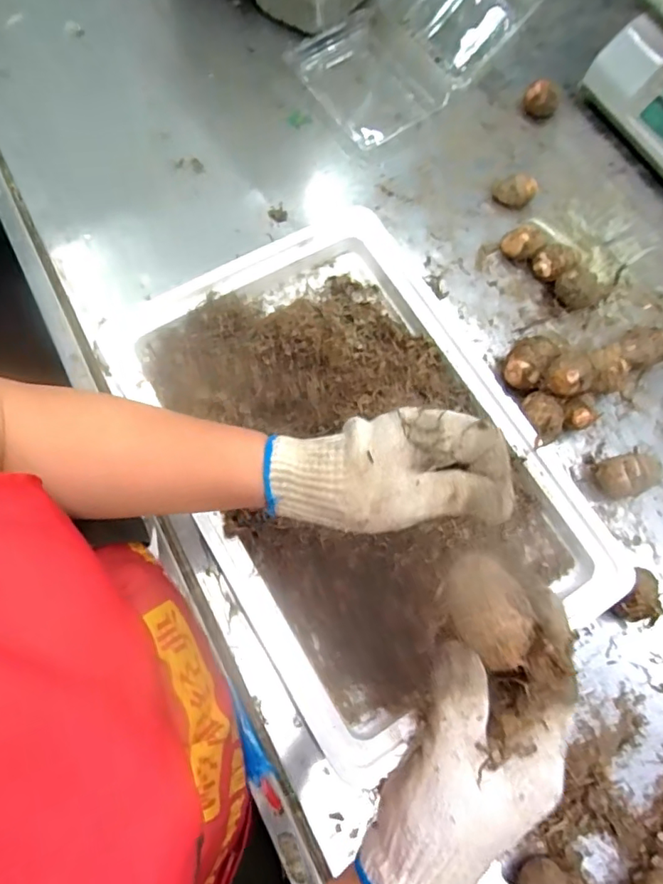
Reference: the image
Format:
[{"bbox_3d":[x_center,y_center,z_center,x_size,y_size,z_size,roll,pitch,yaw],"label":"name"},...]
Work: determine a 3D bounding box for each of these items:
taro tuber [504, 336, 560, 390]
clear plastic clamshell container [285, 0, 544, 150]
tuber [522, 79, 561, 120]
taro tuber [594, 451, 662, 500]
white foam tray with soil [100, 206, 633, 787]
[{"bbox_3d":[0.196,-0.079,0.537,0.036,0.047,0.052,33,73,7],"label":"taro tuber"},{"bbox_3d":[0.095,-0.509,0.642,0.279,0.093,0.220,-29,76,-12],"label":"clear plastic clamshell container"},{"bbox_3d":[0.258,-0.420,0.653,0.040,0.034,0.039,1,72,-3],"label":"tuber"},{"bbox_3d":[0.285,0.032,0.511,0.066,0.039,0.040,-16,74,-8],"label":"taro tuber"},{"bbox_3d":[0.022,0.007,0.478,0.297,0.098,0.434,-28,76,-12],"label":"white foam tray with soil"}]

